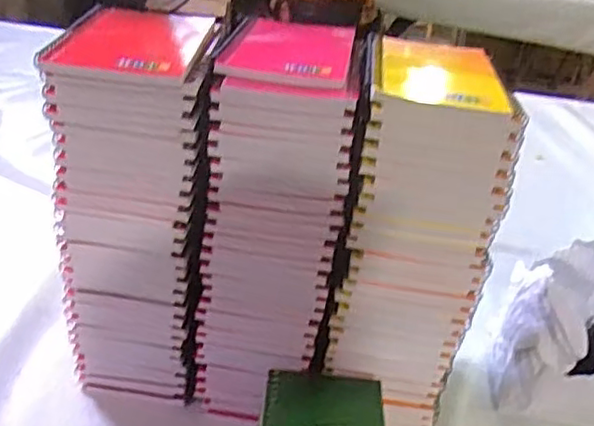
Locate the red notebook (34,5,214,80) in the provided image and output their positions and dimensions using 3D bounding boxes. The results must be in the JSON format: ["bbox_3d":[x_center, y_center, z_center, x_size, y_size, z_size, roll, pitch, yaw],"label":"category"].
[{"bbox_3d":[-0.105,-0.120,0.430,0.085,0.017,0.159,5,31,0],"label":"red notebook"}]

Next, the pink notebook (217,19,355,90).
[{"bbox_3d":[-0.004,-0.109,0.425,0.079,0.009,0.101,7,31,4],"label":"pink notebook"}]

